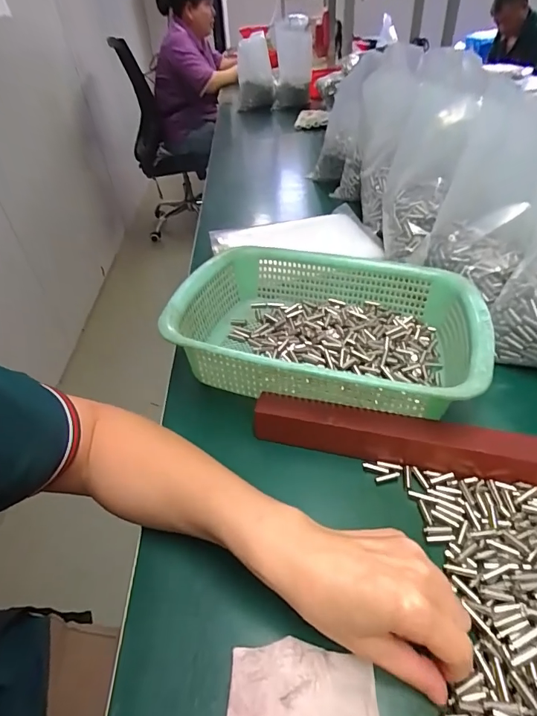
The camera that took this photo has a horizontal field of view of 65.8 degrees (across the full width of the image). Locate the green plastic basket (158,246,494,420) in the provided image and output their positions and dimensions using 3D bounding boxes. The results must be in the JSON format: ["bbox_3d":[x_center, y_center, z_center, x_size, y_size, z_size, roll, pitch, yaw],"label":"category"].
[{"bbox_3d":[0.064,-0.035,0.442,0.297,0.081,0.230,5,42,12],"label":"green plastic basket"}]

